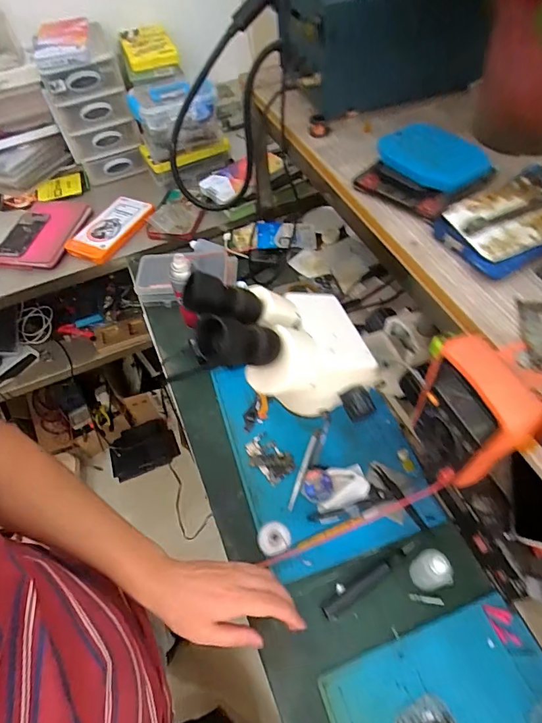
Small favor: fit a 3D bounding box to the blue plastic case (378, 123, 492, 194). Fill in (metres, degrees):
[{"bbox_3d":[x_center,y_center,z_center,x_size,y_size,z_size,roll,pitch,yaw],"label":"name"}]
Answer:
[{"bbox_3d":[0.177,-0.232,0.468,0.064,0.022,0.122,-47,59,19],"label":"blue plastic case"}]

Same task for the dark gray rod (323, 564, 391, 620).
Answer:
[{"bbox_3d":[0.107,0.284,0.517,0.100,0.016,0.018,-29,57,-14],"label":"dark gray rod"}]

